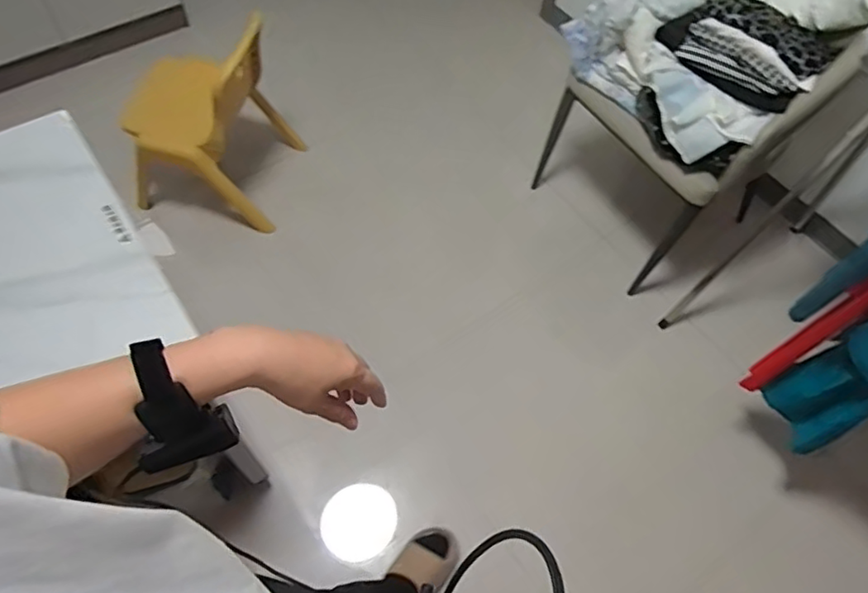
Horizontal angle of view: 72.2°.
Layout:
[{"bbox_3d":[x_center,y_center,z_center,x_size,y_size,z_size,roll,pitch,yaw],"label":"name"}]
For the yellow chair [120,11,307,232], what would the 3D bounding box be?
[{"bbox_3d":[-0.663,-0.543,1.783,0.390,0.548,0.438,13,60,5],"label":"yellow chair"}]

